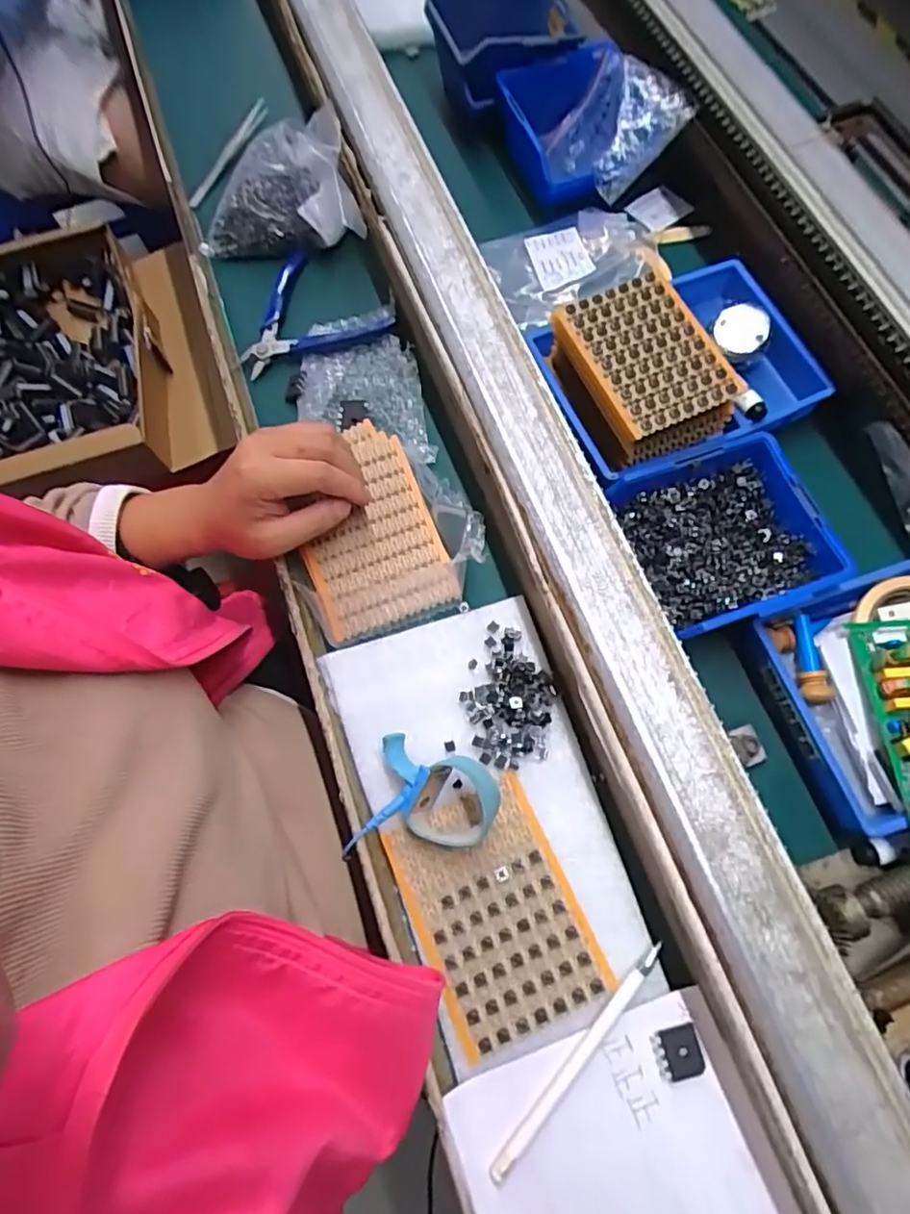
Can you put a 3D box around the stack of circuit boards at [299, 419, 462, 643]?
[{"bbox_3d":[-0.062,-0.056,0.424,0.087,0.011,0.144,-21,73,-4],"label":"stack of circuit boards"}]

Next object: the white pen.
[{"bbox_3d":[0.063,0.228,0.315,0.009,0.006,0.134,39,78,13],"label":"white pen"}]

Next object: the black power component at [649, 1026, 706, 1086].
[{"bbox_3d":[0.111,0.223,0.308,0.022,0.005,0.023,-10,72,-1],"label":"black power component"}]

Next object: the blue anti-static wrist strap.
[{"bbox_3d":[-0.015,0.113,0.349,0.073,0.025,0.066,15,73,7],"label":"blue anti-static wrist strap"}]

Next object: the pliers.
[{"bbox_3d":[-0.117,-0.244,0.500,0.118,0.024,0.110,-16,72,-3],"label":"pliers"}]

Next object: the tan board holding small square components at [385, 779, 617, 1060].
[{"bbox_3d":[0.021,0.167,0.343,0.084,0.010,0.124,-25,73,-6],"label":"tan board holding small square components"}]

